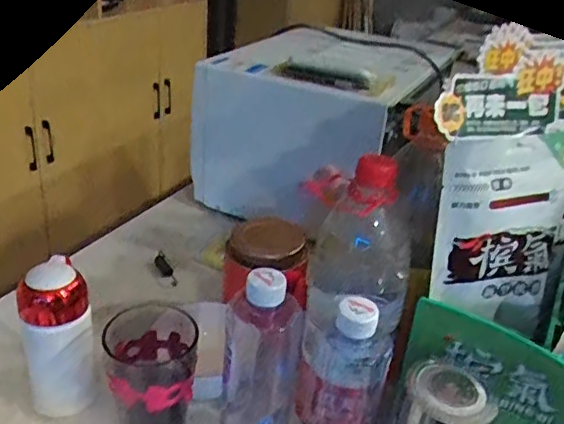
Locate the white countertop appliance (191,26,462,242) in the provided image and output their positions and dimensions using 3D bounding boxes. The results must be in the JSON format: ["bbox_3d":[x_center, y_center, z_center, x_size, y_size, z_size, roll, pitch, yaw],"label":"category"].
[{"bbox_3d":[0.057,-0.144,1.022,0.315,0.276,0.323,20,31,24],"label":"white countertop appliance"}]

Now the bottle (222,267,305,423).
[{"bbox_3d":[-0.017,0.155,0.526,0.069,0.230,0.074,3,28,-5],"label":"bottle"}]

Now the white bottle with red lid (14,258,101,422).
[{"bbox_3d":[-0.223,0.132,0.596,0.066,0.162,0.063,-5,30,-19],"label":"white bottle with red lid"}]

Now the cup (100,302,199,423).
[{"bbox_3d":[-0.124,0.175,0.576,0.078,0.135,0.088,4,28,-4],"label":"cup"}]

